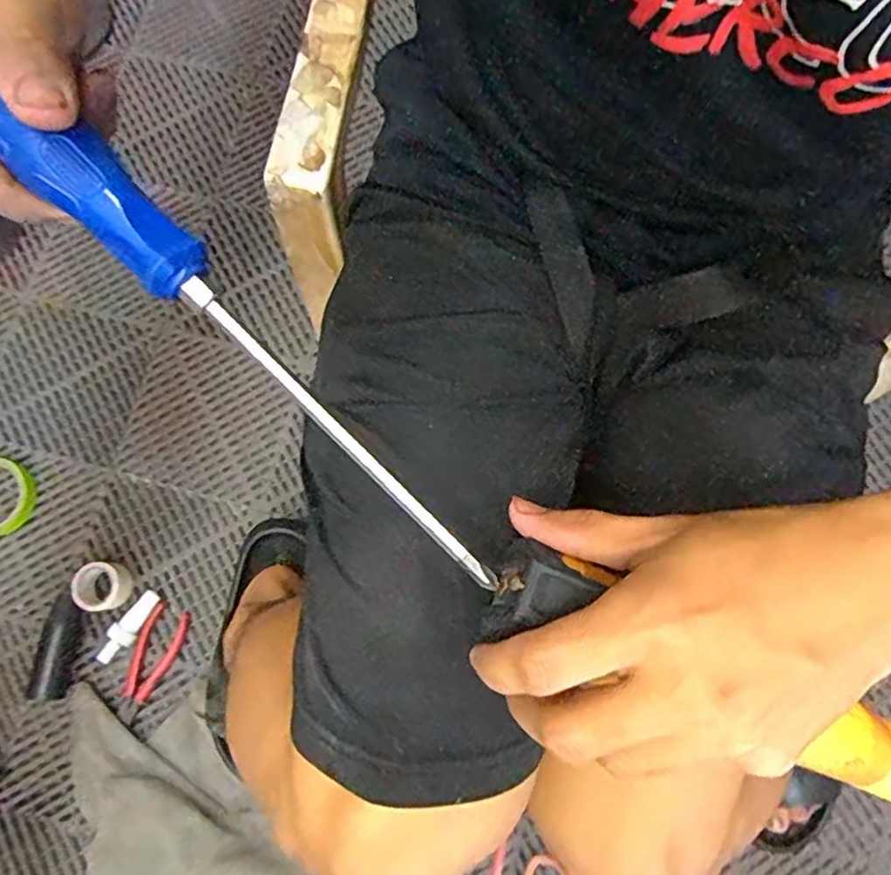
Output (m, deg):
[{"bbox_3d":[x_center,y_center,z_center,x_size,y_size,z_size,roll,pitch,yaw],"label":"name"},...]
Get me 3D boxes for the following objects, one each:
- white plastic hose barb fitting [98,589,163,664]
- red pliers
[{"bbox_3d":[-0.375,0.225,0.780,0.028,0.026,0.091,39,81,9],"label":"white plastic hose barb fitting"},{"bbox_3d":[-0.351,0.268,0.775,0.049,0.014,0.134,22,79,6],"label":"red pliers"}]

